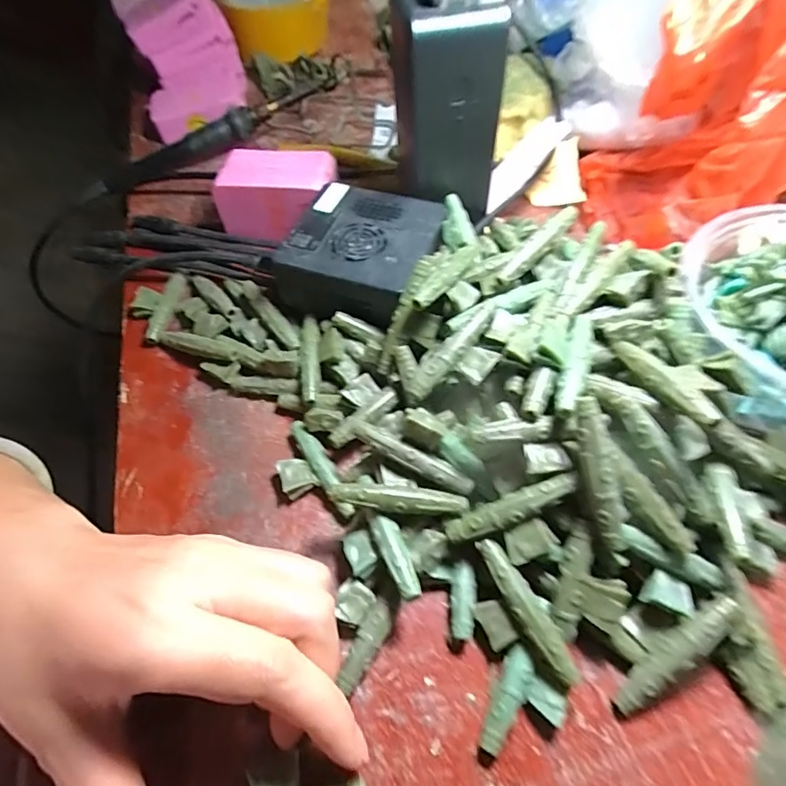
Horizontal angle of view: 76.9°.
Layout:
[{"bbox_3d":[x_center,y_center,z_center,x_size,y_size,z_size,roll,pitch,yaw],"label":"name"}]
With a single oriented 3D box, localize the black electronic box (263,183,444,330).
[{"bbox_3d":[-0.018,-0.076,0.273,0.076,0.030,0.076,18,59,15],"label":"black electronic box"}]

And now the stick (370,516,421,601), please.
[{"bbox_3d":[0.002,0.066,0.199,0.010,0.010,0.034,-24,58,-12],"label":"stick"}]

